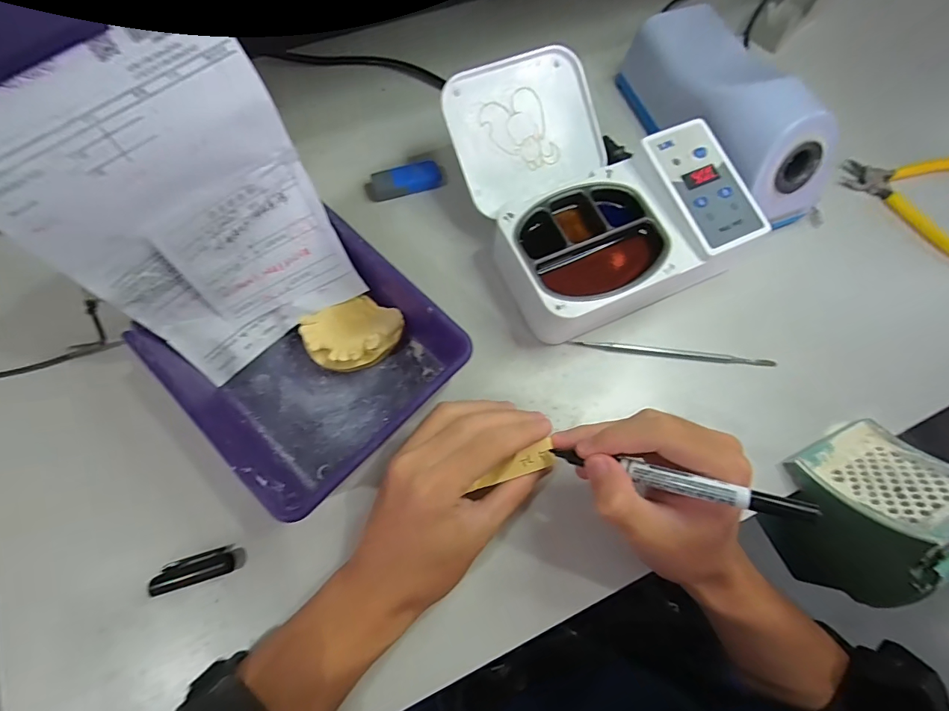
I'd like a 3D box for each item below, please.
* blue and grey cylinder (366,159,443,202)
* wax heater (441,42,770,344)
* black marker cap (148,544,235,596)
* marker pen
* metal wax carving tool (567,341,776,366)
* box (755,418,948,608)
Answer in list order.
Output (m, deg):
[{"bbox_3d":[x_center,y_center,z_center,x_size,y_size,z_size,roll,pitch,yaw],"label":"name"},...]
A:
[{"bbox_3d":[-0.064,-0.159,0.399,0.067,0.018,0.029,-20,72,-9],"label":"blue and grey cylinder"},{"bbox_3d":[0.098,-0.137,0.361,0.192,0.084,0.221,-23,73,-10],"label":"wax heater"},{"bbox_3d":[-0.184,0.140,0.285,0.047,0.010,0.017,-17,72,-8],"label":"black marker cap"},{"bbox_3d":[0.104,0.067,0.233,0.127,0.009,0.011,8,65,28],"label":"marker pen"},{"bbox_3d":[0.162,-0.002,0.353,0.166,0.005,0.008,5,70,0],"label":"metal wax carving tool"},{"bbox_3d":[0.291,0.113,0.322,0.080,0.133,0.108,-24,73,-10],"label":"box"}]

